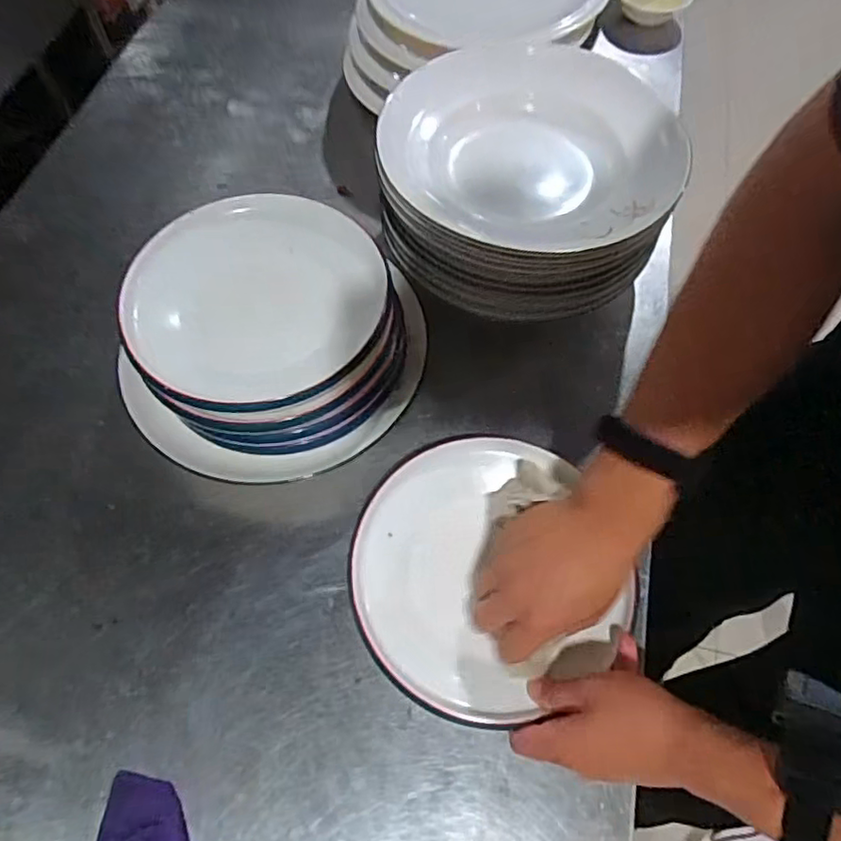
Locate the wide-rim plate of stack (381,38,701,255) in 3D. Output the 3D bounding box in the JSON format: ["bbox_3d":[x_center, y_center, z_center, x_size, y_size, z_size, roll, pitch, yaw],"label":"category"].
[{"bbox_3d":[0.121,-0.279,0.613,0.314,0.038,0.288,0,63,-1],"label":"wide-rim plate of stack"}]

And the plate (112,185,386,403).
[{"bbox_3d":[-0.146,-0.116,0.547,0.225,0.032,0.218,0,63,-1],"label":"plate"}]

